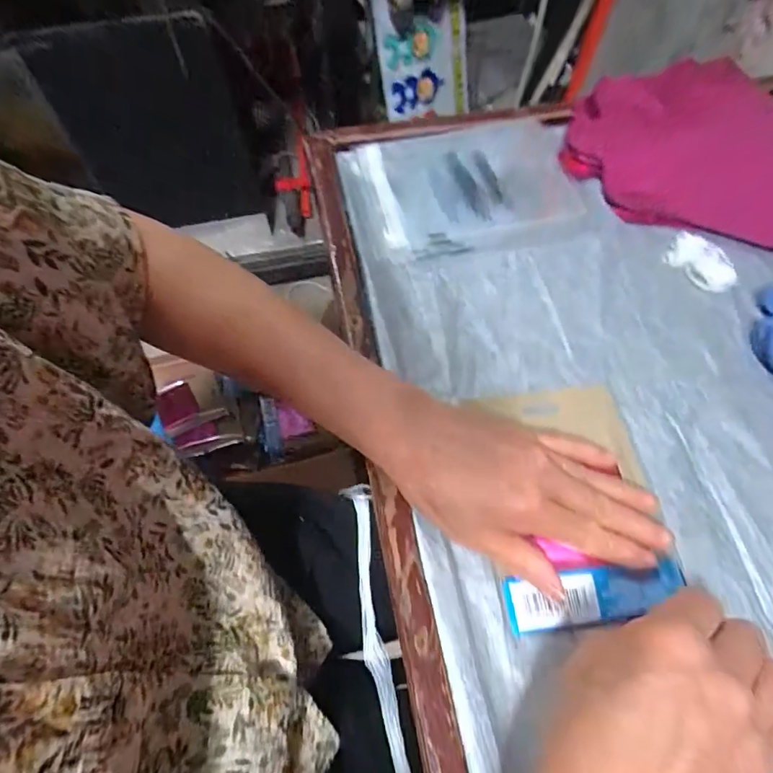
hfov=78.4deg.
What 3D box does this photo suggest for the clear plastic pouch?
[{"bbox_3d":[0.084,-0.186,0.440,0.197,0.018,0.136,-10,72,-11],"label":"clear plastic pouch"}]

